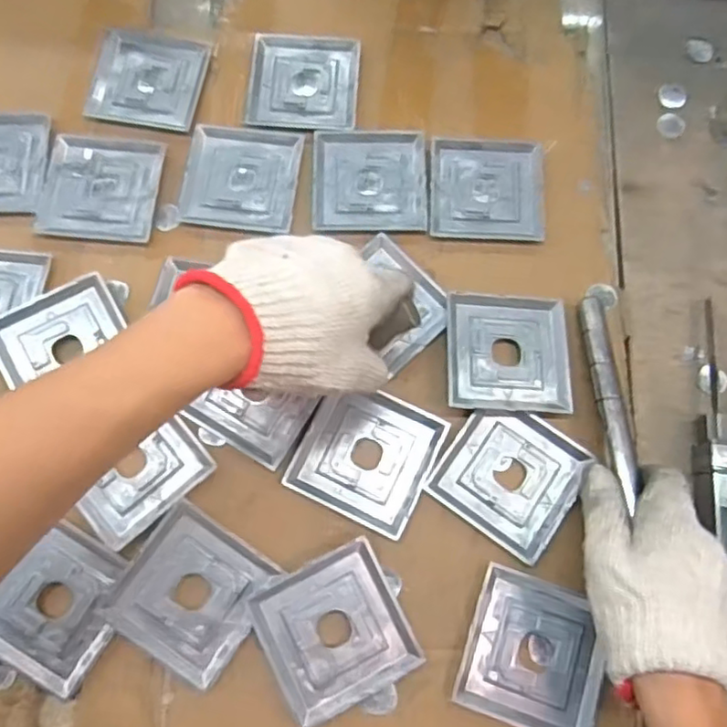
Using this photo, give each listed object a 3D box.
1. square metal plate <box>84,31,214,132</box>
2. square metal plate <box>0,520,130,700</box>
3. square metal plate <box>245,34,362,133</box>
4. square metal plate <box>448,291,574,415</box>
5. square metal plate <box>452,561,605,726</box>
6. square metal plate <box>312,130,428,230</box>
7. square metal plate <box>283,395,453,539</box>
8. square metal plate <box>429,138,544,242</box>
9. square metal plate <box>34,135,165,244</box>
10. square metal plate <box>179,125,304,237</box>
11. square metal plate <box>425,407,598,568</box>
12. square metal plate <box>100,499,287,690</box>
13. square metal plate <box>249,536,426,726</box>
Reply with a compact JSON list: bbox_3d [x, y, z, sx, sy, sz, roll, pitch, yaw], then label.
[{"bbox_3d":[-0.182,-0.242,0.531,0.092,0.004,0.089,9,74,2],"label":"square metal plate"},{"bbox_3d":[-0.203,0.160,0.414,0.080,0.008,0.089,30,75,8],"label":"square metal plate"},{"bbox_3d":[-0.051,-0.241,0.533,0.092,0.005,0.091,4,74,0],"label":"square metal plate"},{"bbox_3d":[0.107,-0.009,0.461,0.089,0.013,0.089,2,74,0],"label":"square metal plate"},{"bbox_3d":[0.112,0.189,0.408,0.086,0.009,0.089,19,74,5],"label":"square metal plate"},{"bbox_3d":[0.005,-0.149,0.506,0.090,0.005,0.091,1,74,-1],"label":"square metal plate"},{"bbox_3d":[0.003,0.065,0.446,0.090,0.008,0.089,26,75,7],"label":"square metal plate"},{"bbox_3d":[0.100,-0.142,0.505,0.089,0.006,0.088,4,74,0],"label":"square metal plate"},{"bbox_3d":[-0.211,-0.141,0.505,0.091,0.007,0.088,6,74,1],"label":"square metal plate"},{"bbox_3d":[-0.099,-0.152,0.509,0.089,0.008,0.087,7,74,1],"label":"square metal plate"},{"bbox_3d":[0.104,0.078,0.438,0.087,0.008,0.086,35,76,9],"label":"square metal plate"},{"bbox_3d":[-0.114,0.152,0.415,0.087,0.009,0.089,33,76,8],"label":"square metal plate"},{"bbox_3d":[-0.019,0.175,0.412,0.088,0.009,0.088,-26,76,-8],"label":"square metal plate"}]

